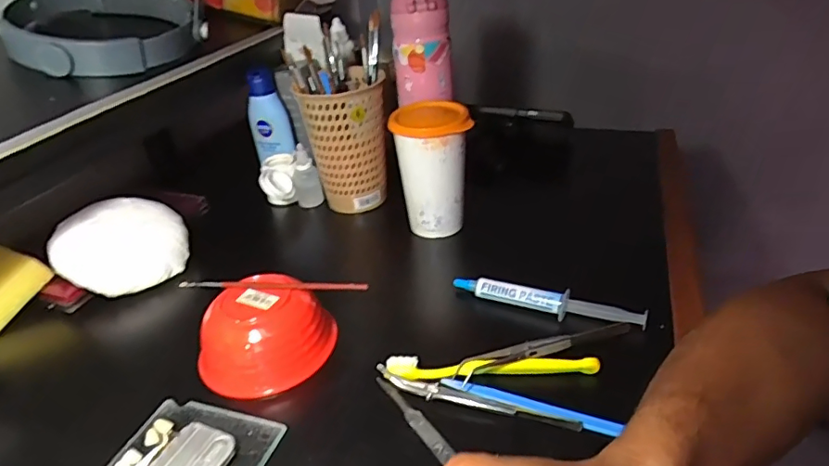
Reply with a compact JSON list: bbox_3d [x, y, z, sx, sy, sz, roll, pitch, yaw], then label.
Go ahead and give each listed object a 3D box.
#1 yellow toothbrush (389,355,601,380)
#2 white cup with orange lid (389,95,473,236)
[{"bbox_3d":[0.056,0.099,0.391,0.153,0.013,0.017,-1,32,7],"label":"yellow toothbrush"},{"bbox_3d":[0.022,-0.063,0.548,0.076,0.124,0.069,1,33,11],"label":"white cup with orange lid"}]

